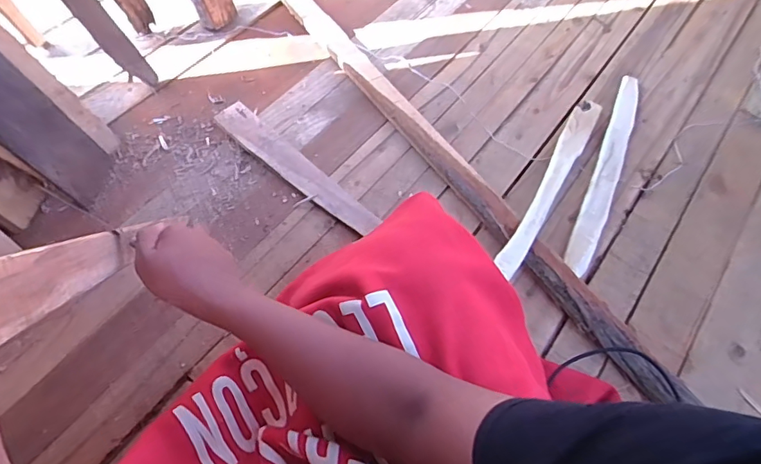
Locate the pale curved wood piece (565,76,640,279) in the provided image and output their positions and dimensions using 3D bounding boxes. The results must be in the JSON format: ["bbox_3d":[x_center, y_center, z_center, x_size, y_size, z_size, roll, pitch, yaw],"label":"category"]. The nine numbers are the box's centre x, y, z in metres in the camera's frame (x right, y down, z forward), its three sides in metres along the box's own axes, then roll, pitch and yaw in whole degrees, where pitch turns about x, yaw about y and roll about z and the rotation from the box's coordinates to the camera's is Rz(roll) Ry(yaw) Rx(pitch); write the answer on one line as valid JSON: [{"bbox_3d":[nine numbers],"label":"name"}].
[{"bbox_3d":[0.415,-0.117,0.873,0.048,0.019,0.467,23,63,10],"label":"pale curved wood piece"}]

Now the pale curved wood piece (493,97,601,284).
[{"bbox_3d":[0.301,-0.091,0.837,0.046,0.048,0.448,28,64,13],"label":"pale curved wood piece"}]

